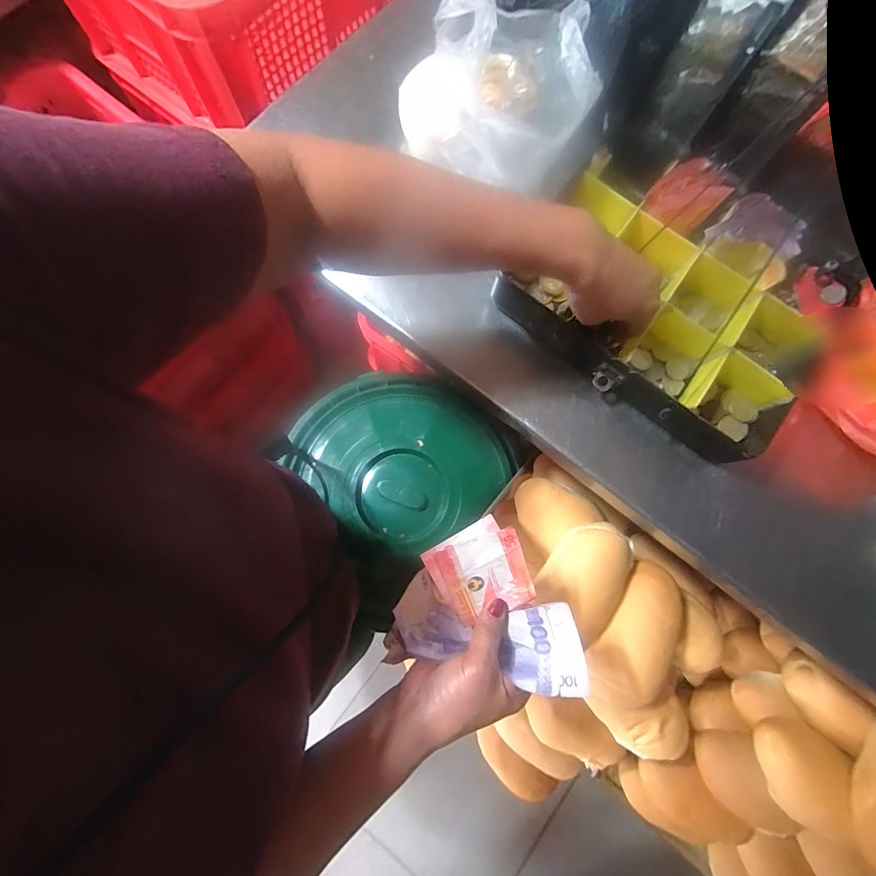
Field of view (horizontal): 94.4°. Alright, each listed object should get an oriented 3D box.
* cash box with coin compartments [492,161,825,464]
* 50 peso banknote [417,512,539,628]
[{"bbox_3d":[0.231,-0.130,0.402,0.213,0.075,0.284,-44,80,-11],"label":"cash box with coin compartments"},{"bbox_3d":[0.035,0.108,0.327,0.072,0.014,0.075,-25,105,3],"label":"50 peso banknote"}]

